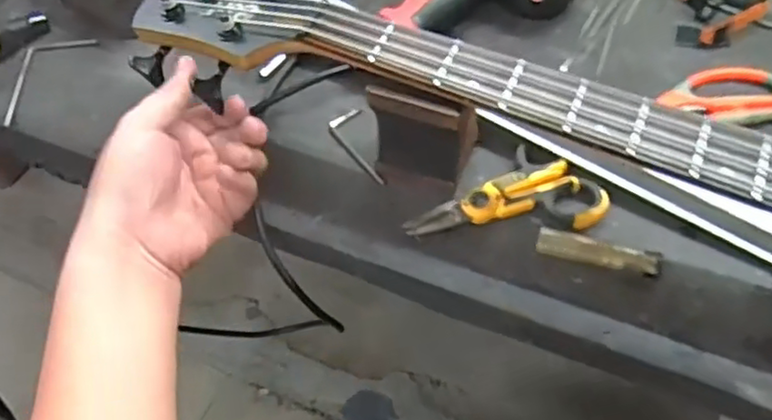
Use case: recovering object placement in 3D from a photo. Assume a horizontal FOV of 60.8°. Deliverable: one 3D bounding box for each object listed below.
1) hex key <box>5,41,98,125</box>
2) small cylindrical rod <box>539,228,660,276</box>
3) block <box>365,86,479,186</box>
[{"bbox_3d":[-0.310,-0.123,0.585,0.050,0.010,0.108,27,61,20],"label":"hex key"},{"bbox_3d":[0.142,0.028,0.439,0.079,0.007,0.019,12,57,11],"label":"small cylindrical rod"},{"bbox_3d":[0.028,-0.058,0.461,0.064,0.089,0.048,17,58,14],"label":"block"}]

